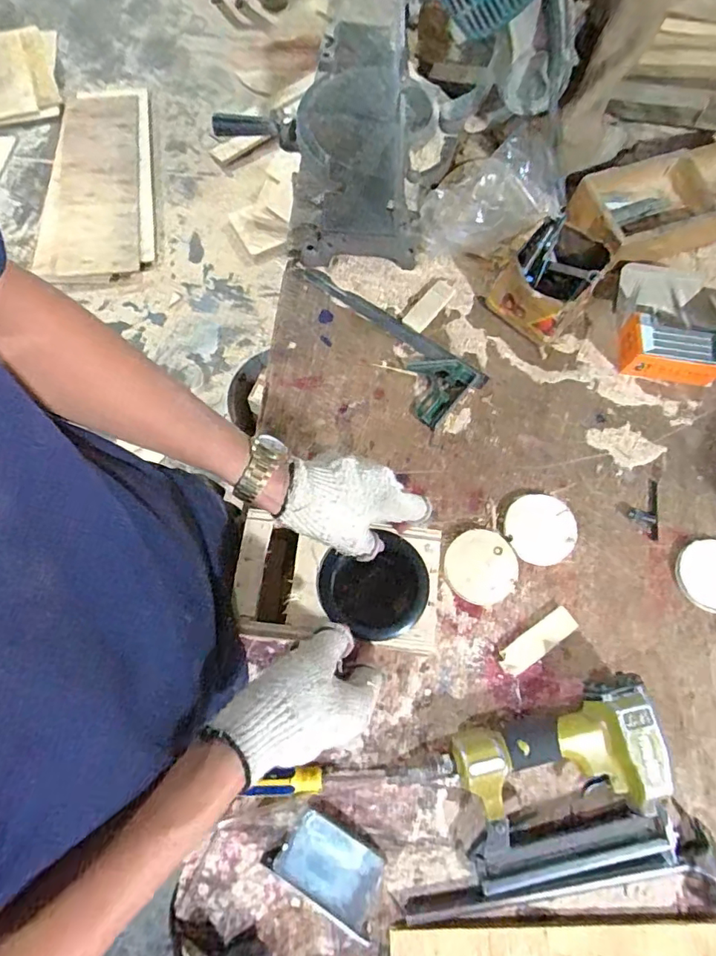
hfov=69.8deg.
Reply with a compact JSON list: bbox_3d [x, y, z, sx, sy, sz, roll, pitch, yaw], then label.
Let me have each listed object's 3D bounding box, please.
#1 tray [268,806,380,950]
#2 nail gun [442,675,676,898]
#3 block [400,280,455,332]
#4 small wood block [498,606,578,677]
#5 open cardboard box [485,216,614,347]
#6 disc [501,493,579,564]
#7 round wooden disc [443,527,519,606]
[{"bbox_3d":[-0.023,0.362,0.477,0.106,0.032,0.061,30,72,8],"label":"tray"},{"bbox_3d":[0.198,0.297,0.486,0.199,0.054,0.155,-14,71,-7],"label":"nail gun"},{"bbox_3d":[0.098,-0.235,0.703,0.031,0.012,0.084,39,74,11],"label":"block"},{"bbox_3d":[0.194,0.177,0.558,0.093,0.012,0.028,-32,74,-12],"label":"small wood block"},{"bbox_3d":[0.247,-0.256,0.675,0.109,0.087,0.125,37,73,11],"label":"open cardboard box"},{"bbox_3d":[0.214,0.059,0.600,0.080,0.011,0.081,1,70,-2],"label":"disc"},{"bbox_3d":[0.140,0.100,0.583,0.080,0.005,0.081,1,70,-2],"label":"round wooden disc"}]

